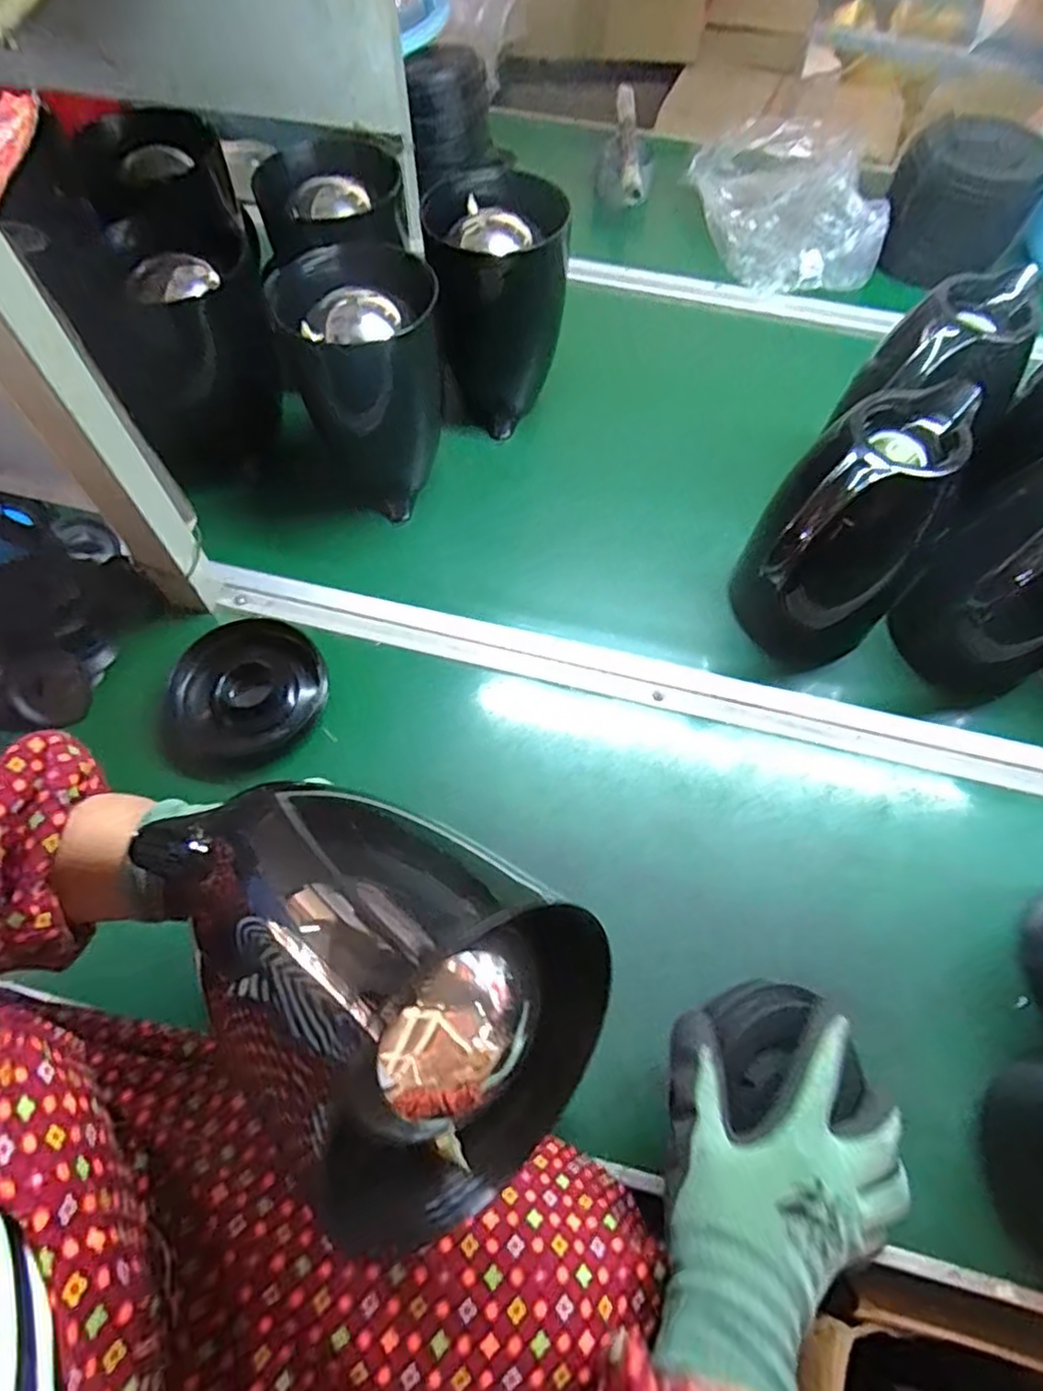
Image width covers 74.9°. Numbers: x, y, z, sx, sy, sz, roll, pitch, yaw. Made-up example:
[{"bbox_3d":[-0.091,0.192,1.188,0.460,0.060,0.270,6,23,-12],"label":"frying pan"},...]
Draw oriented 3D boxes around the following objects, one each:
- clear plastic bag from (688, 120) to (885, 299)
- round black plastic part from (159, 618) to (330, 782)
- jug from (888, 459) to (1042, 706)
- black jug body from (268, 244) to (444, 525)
[{"bbox_3d":[0.327,-0.613,0.843,0.190,0.066,0.268,-4,63,-4],"label":"clear plastic bag"},{"bbox_3d":[-0.230,-0.002,0.555,0.135,0.019,0.115,-26,66,-14],"label":"round black plastic part"},{"bbox_3d":[0.379,-0.091,0.522,0.154,0.197,0.116,-35,68,-18],"label":"jug"},{"bbox_3d":[-0.131,-0.272,0.607,0.123,0.179,0.137,-18,64,-11],"label":"black jug body"}]

